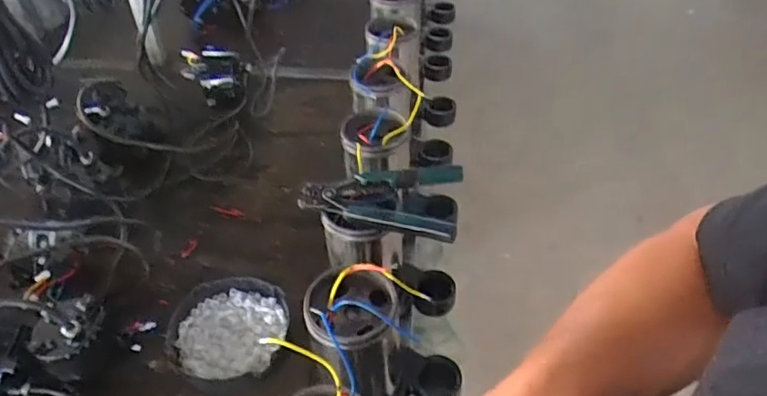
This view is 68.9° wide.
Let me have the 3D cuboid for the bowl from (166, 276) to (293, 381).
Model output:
[{"bbox_3d":[-0.195,0.171,0.706,0.145,0.048,0.134,9,45,6],"label":"bowl"}]

